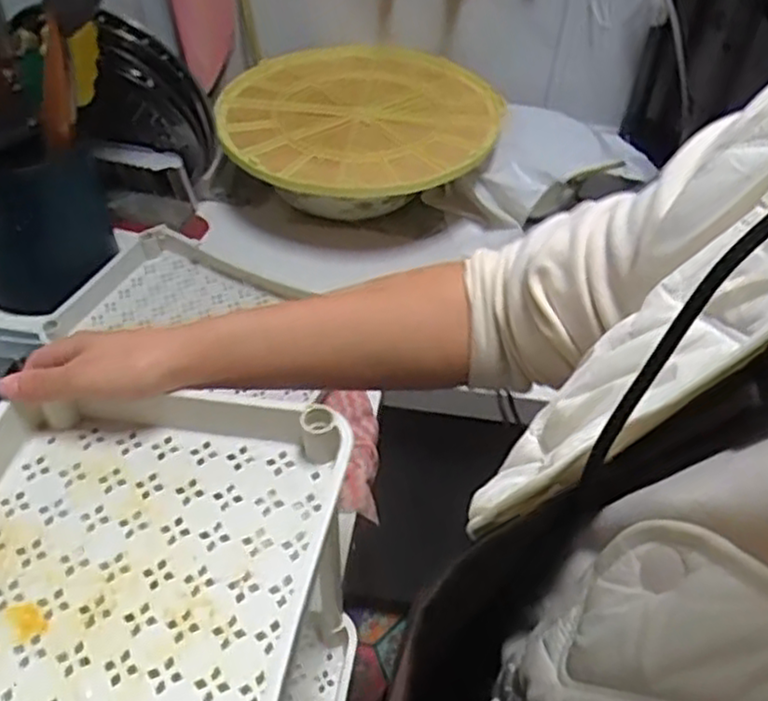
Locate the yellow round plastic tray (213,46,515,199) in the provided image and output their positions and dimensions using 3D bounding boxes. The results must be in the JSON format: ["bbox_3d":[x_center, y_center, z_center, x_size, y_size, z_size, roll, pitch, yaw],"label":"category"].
[{"bbox_3d":[-0.036,-0.333,1.067,0.399,0.053,0.380,0,45,-2],"label":"yellow round plastic tray"}]

